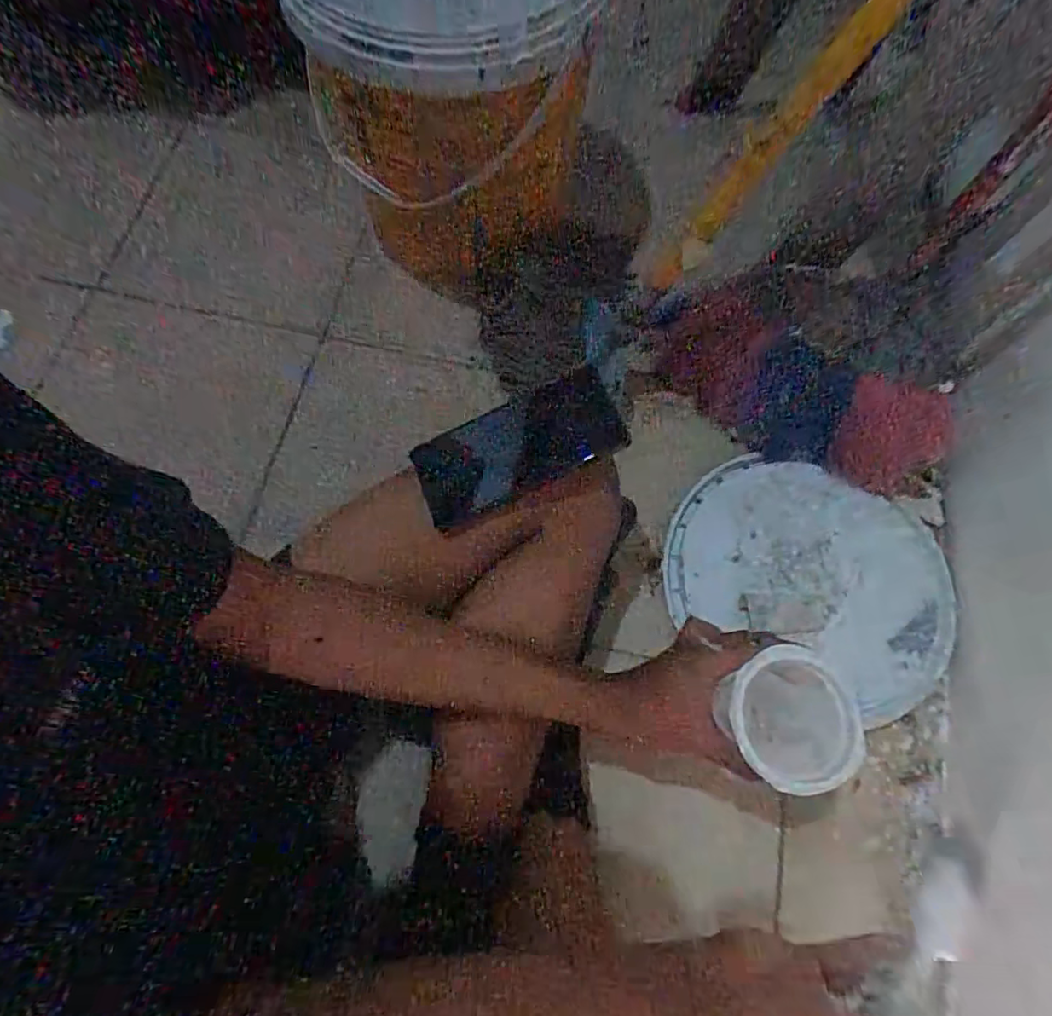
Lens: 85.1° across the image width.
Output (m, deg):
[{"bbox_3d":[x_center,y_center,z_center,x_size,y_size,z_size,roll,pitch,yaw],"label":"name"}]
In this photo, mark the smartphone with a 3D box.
[{"bbox_3d":[-0.005,-0.042,0.417,0.153,0.078,0.005,-26,42,-2],"label":"smartphone"}]

